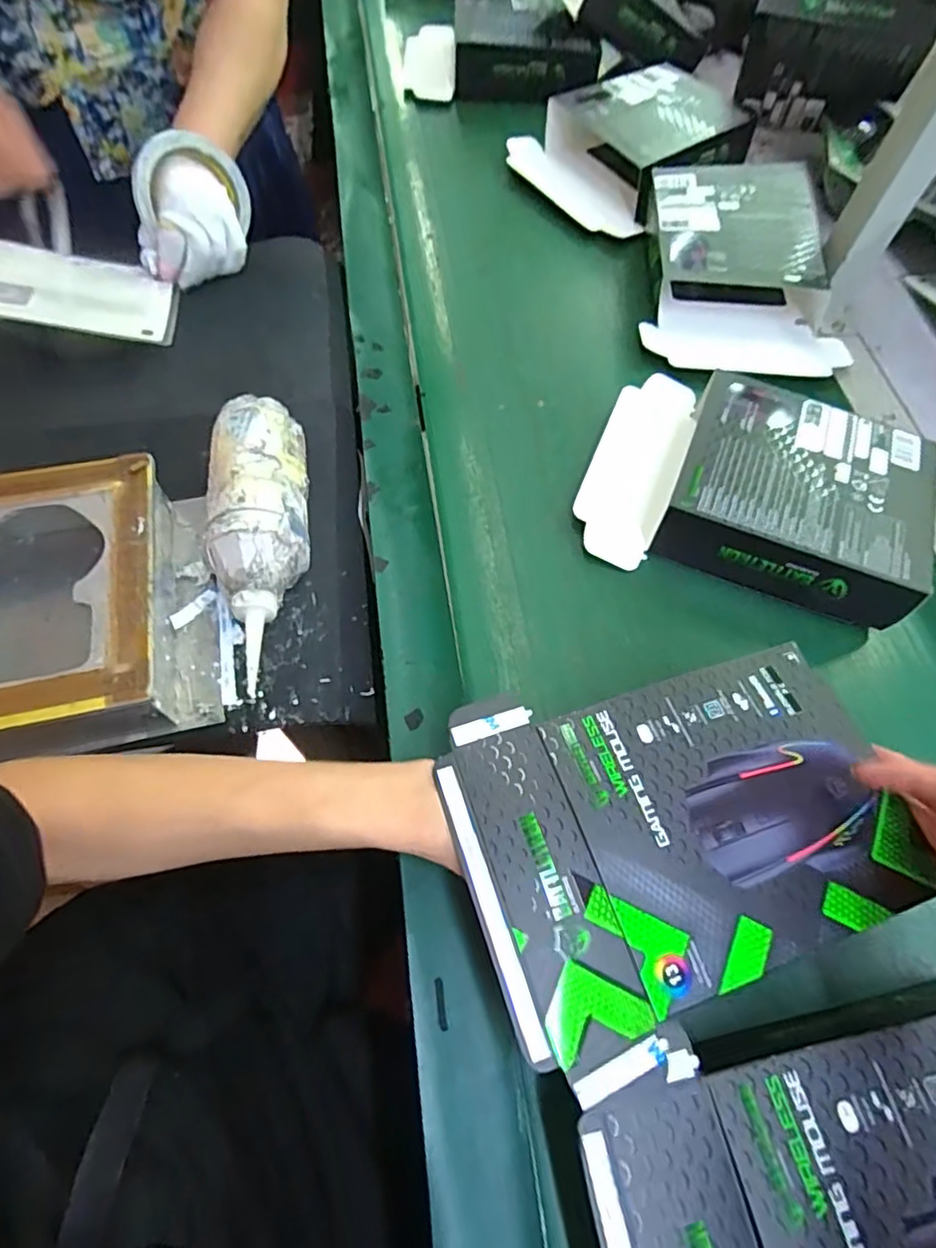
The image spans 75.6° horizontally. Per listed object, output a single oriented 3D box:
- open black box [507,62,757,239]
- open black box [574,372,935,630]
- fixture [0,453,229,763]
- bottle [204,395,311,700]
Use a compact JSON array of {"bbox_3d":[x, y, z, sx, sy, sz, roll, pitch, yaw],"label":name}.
[{"bbox_3d":[0.189,-0.551,0.708,0.226,0.076,0.188,-31,69,-15],"label":"open black box"},{"bbox_3d":[0.227,-0.116,0.483,0.244,0.054,0.186,20,65,8],"label":"open black box"},{"bbox_3d":[-0.305,-0.012,0.424,0.229,0.080,0.199,-11,65,-7],"label":"fixture"},{"bbox_3d":[-0.155,-0.069,0.456,0.066,0.067,0.209,-7,65,-5],"label":"bottle"}]

